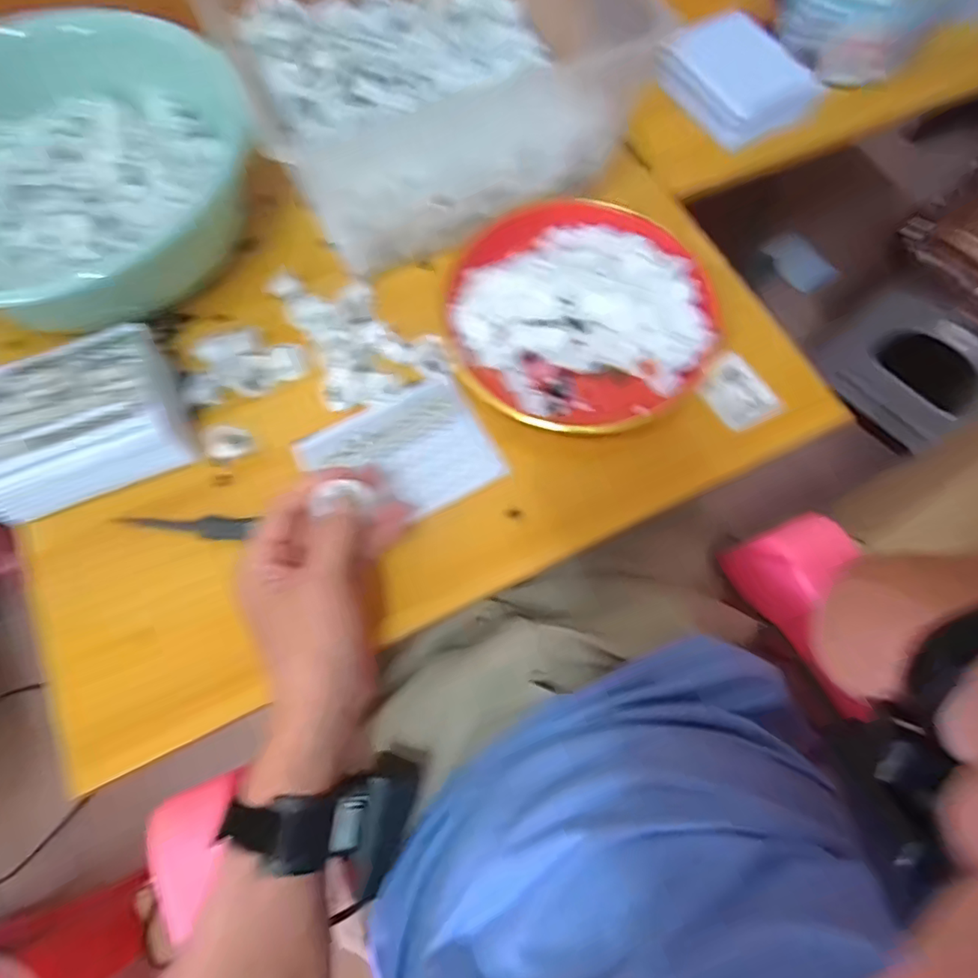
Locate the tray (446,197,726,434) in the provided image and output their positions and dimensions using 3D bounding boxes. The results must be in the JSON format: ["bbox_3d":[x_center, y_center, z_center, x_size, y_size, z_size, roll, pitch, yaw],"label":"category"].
[{"bbox_3d":[0.073,-0.144,0.459,0.211,0.036,0.200,-1,69,2],"label":"tray"}]

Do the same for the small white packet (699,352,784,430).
[{"bbox_3d":[0.203,-0.079,0.452,0.052,0.007,0.061,-33,77,-13],"label":"small white packet"}]

